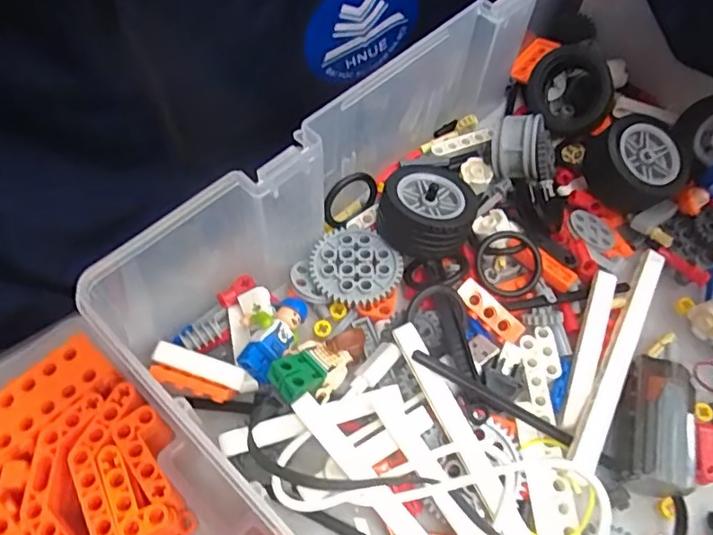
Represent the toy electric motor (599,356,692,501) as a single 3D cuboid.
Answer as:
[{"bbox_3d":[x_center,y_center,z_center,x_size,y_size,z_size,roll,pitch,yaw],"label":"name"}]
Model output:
[{"bbox_3d":[0.110,0.059,0.213,0.025,0.020,0.051,20,61,8],"label":"toy electric motor"}]

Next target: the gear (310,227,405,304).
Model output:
[{"bbox_3d":[-0.001,-0.002,0.246,0.036,0.004,0.038,2,60,-3],"label":"gear"}]

